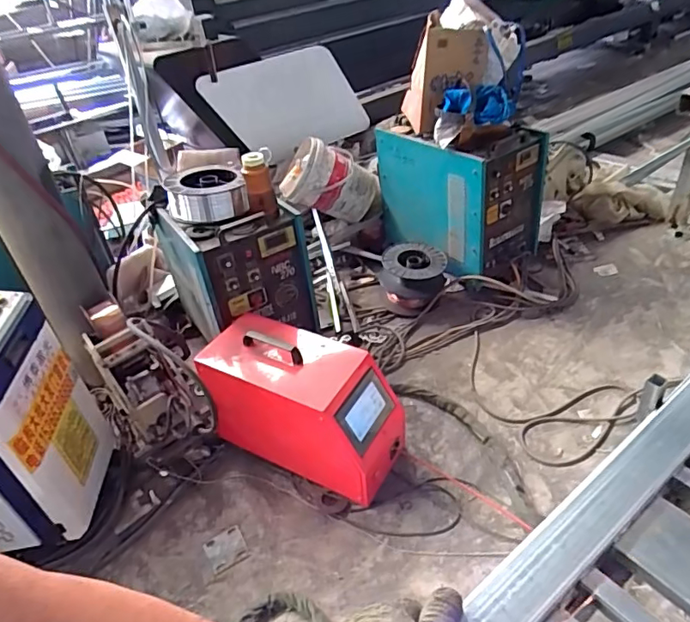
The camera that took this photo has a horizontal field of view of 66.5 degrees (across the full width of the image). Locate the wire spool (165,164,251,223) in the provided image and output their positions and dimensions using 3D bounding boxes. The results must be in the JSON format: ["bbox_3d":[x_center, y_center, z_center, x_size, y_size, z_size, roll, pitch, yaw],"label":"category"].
[{"bbox_3d":[-0.474,-0.403,1.784,0.253,0.107,0.301,-16,38,-12],"label":"wire spool"}]

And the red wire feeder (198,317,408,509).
[{"bbox_3d":[-0.133,0.279,1.595,0.580,0.355,0.298,12,41,24],"label":"red wire feeder"}]

